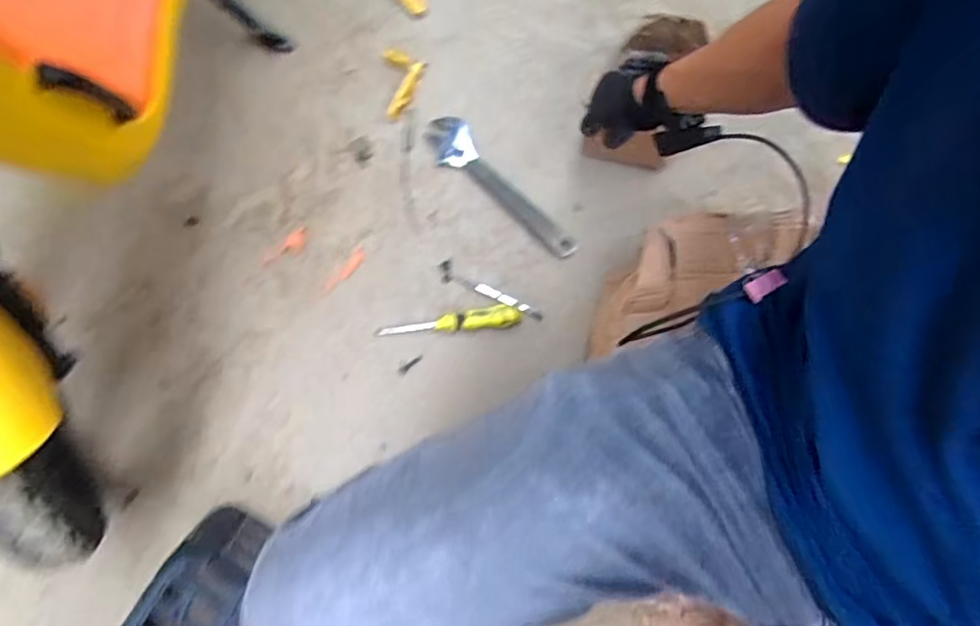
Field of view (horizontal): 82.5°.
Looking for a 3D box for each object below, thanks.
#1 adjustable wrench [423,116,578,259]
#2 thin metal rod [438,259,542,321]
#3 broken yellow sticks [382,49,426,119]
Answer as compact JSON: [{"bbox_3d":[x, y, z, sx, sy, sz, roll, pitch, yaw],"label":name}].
[{"bbox_3d":[0.009,-0.189,0.845,0.065,0.013,0.297,-39,78,-11],"label":"adjustable wrench"},{"bbox_3d":[-0.003,-0.029,0.801,0.167,0.009,0.030,29,76,7],"label":"thin metal rod"},{"bbox_3d":[-0.135,-0.371,0.889,0.064,0.024,0.121,-5,74,-2],"label":"broken yellow sticks"}]

